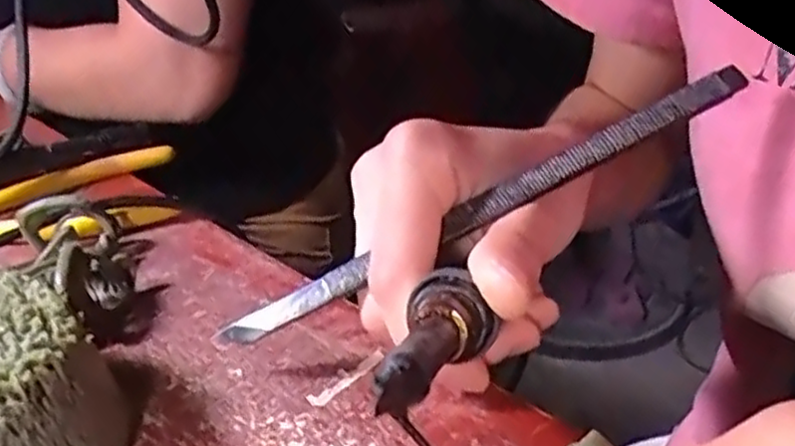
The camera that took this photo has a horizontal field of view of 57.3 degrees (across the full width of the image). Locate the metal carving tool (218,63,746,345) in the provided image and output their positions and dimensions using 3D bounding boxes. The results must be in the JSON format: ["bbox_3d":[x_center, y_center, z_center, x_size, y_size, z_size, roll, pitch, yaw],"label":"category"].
[{"bbox_3d":[0.021,-0.003,0.208,0.162,0.007,0.008,-28,26,6],"label":"metal carving tool"}]

